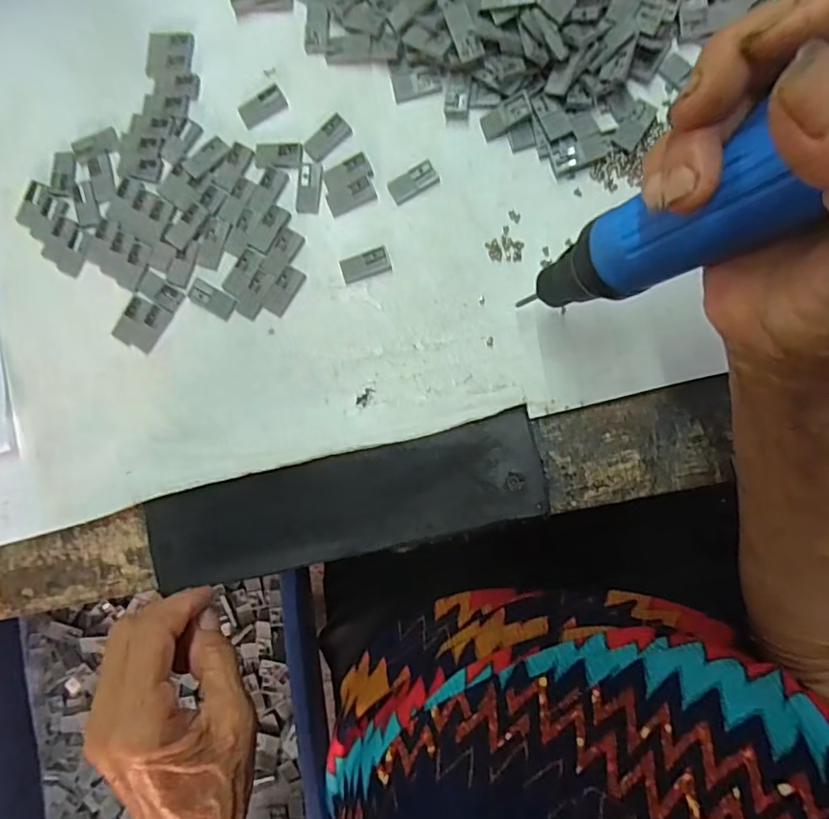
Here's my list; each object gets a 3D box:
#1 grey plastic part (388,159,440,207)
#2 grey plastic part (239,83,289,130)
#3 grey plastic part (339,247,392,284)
[{"bbox_3d":[-0.001,-0.129,0.310,0.028,0.004,0.015,-30,82,4],"label":"grey plastic part"},{"bbox_3d":[-0.090,-0.180,0.325,0.028,0.004,0.016,-29,82,4],"label":"grey plastic part"},{"bbox_3d":[-0.028,-0.081,0.309,0.027,0.004,0.014,-19,83,5],"label":"grey plastic part"}]

